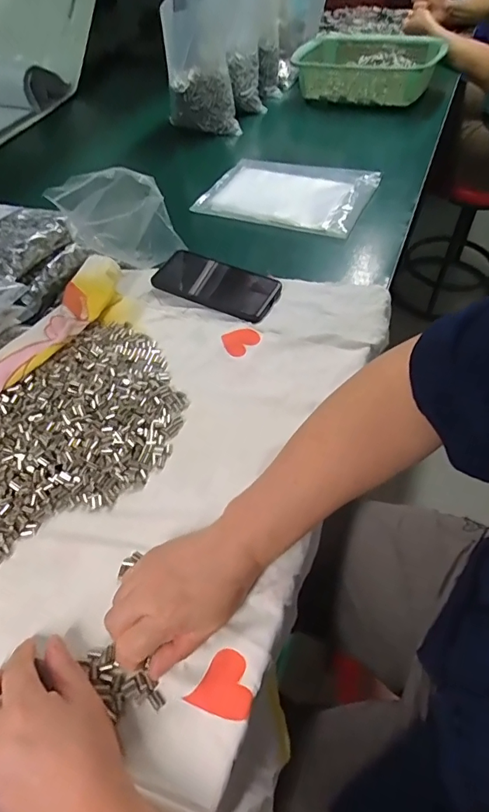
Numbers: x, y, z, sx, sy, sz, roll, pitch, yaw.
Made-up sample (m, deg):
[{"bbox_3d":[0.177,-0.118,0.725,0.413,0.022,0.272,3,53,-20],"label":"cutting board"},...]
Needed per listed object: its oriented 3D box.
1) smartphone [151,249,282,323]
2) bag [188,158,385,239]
[{"bbox_3d":[-0.037,-0.166,0.599,0.170,0.014,0.082,27,58,22],"label":"smartphone"},{"bbox_3d":[0.066,-0.352,0.736,0.267,0.021,0.182,17,55,16],"label":"bag"}]

